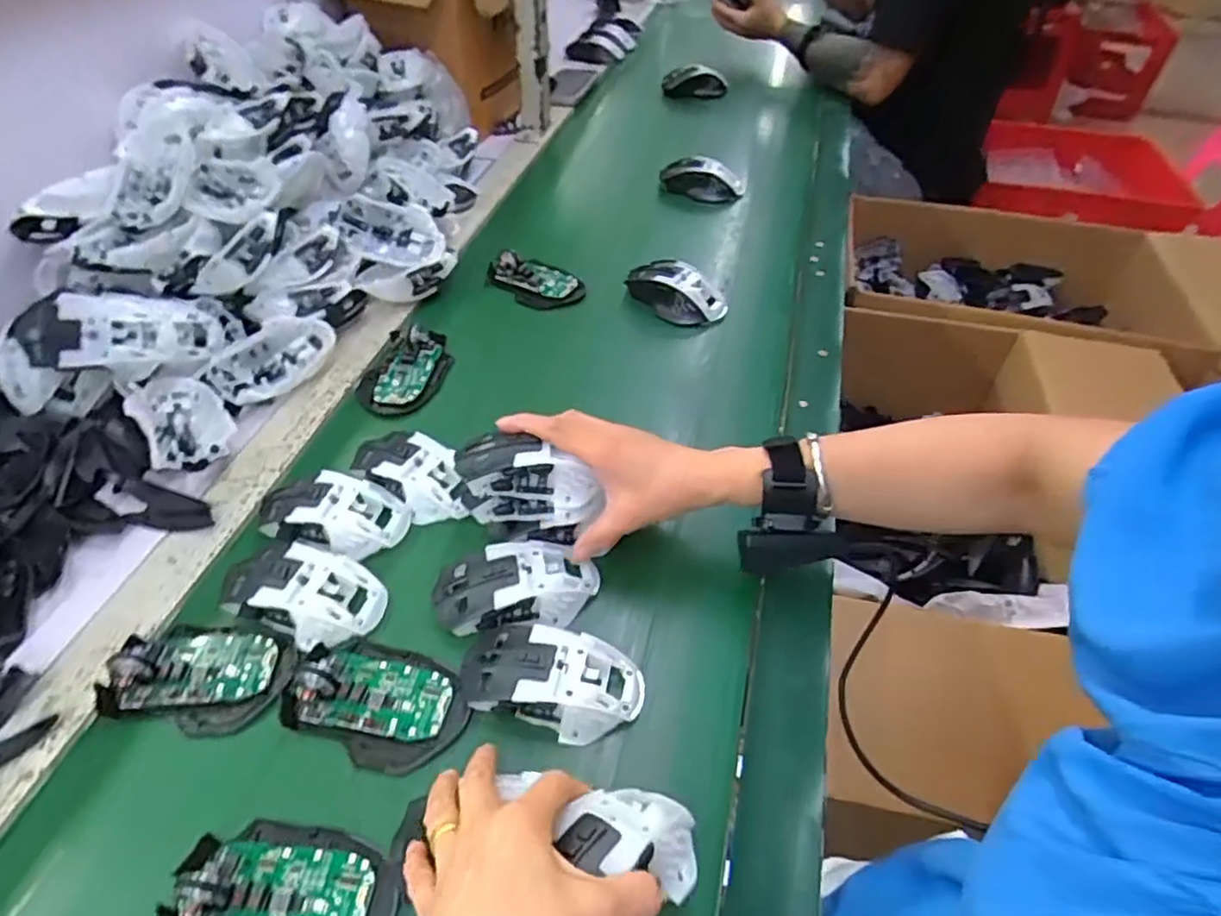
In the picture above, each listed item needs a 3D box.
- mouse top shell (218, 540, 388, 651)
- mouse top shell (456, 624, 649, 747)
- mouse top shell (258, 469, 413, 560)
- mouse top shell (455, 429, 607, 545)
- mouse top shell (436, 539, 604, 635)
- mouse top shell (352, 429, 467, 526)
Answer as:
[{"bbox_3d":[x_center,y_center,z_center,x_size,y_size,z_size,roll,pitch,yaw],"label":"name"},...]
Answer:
[{"bbox_3d":[-0.221,0.092,0.484,0.117,0.035,0.061,16,48,13],"label":"mouse top shell"},{"bbox_3d":[-0.037,0.138,0.437,0.113,0.029,0.064,13,47,10],"label":"mouse top shell"},{"bbox_3d":[-0.216,0.043,0.530,0.111,0.037,0.058,11,47,9],"label":"mouse top shell"},{"bbox_3d":[-0.061,0.026,0.498,0.097,0.072,0.035,8,46,6],"label":"mouse top shell"},{"bbox_3d":[-0.066,0.091,0.486,0.113,0.037,0.057,-5,47,-6],"label":"mouse top shell"},{"bbox_3d":[-0.162,0.012,0.560,0.112,0.036,0.055,32,53,26],"label":"mouse top shell"}]

